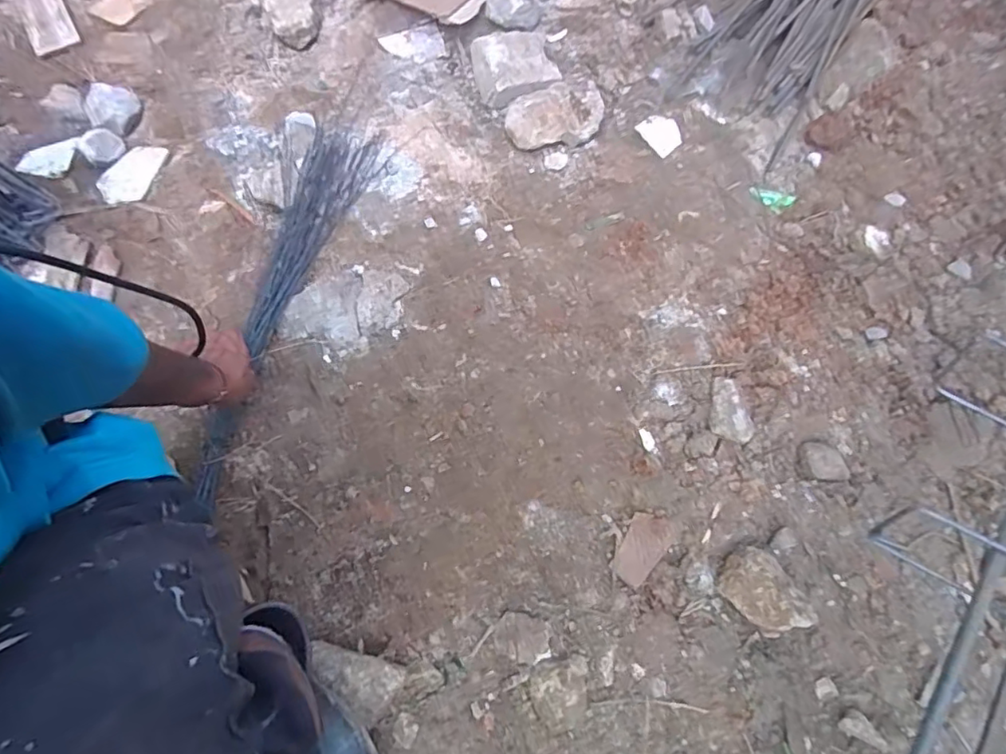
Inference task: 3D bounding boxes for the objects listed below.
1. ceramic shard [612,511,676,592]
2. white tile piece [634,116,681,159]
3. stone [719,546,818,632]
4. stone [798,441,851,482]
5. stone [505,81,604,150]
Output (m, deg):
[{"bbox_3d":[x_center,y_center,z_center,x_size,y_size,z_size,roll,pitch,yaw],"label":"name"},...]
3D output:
[{"bbox_3d":[0.148,0.181,0.614,0.082,0.018,0.047,-42,71,-16],"label":"ceramic shard"},{"bbox_3d":[0.243,-0.369,0.867,0.061,0.004,0.068,-31,69,-12],"label":"white tile piece"},{"bbox_3d":[0.261,0.219,0.578,0.067,0.047,0.088,-37,70,-15],"label":"stone"},{"bbox_3d":[0.369,0.096,0.655,0.053,0.014,0.042,2,66,2],"label":"stone"},{"bbox_3d":[0.078,-0.374,0.839,0.148,0.050,0.077,-21,67,-9],"label":"stone"}]

